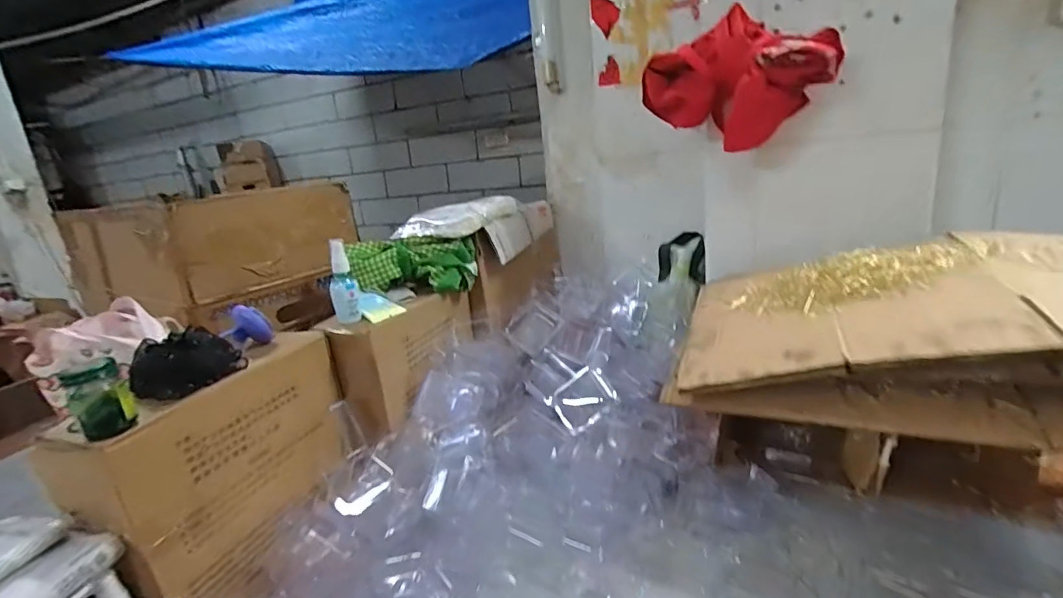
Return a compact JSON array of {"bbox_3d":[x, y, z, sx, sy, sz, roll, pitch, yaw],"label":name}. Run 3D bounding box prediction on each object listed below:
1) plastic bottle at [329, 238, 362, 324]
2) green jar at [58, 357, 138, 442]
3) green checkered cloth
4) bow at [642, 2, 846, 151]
[{"bbox_3d":[-0.269,-0.023,0.707,0.039,0.114,0.039,-12,17,-19],"label":"plastic bottle"},{"bbox_3d":[-0.396,0.094,0.454,0.044,0.066,0.044,9,22,43],"label":"green jar"},{"bbox_3d":[-0.199,-0.053,0.833,0.207,0.086,0.070,-7,16,-4],"label":"green checkered cloth"},{"bbox_3d":[0.313,-0.325,0.758,0.267,0.166,0.094,9,22,43],"label":"bow"}]

